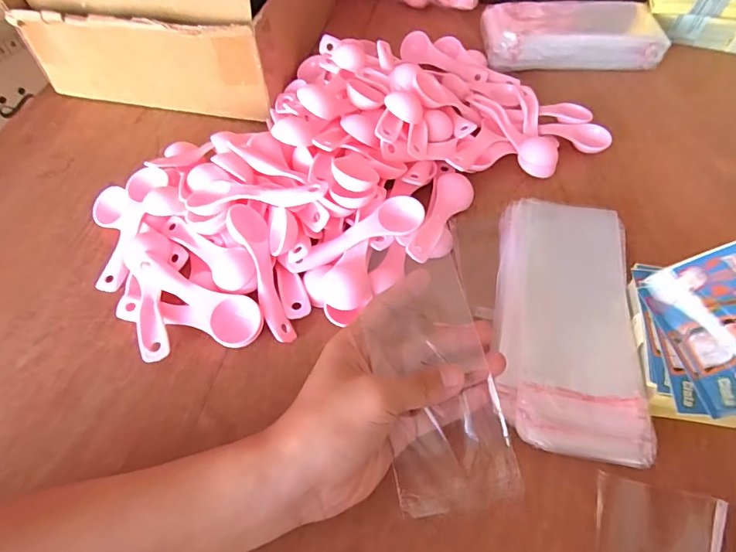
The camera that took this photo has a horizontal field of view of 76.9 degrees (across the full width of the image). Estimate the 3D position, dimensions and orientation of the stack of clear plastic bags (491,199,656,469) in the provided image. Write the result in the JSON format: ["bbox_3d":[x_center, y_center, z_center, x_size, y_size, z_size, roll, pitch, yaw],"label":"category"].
[{"bbox_3d":[0.148,0.028,0.351,0.096,0.027,0.208,9,56,7],"label":"stack of clear plastic bags"}]

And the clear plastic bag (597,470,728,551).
[{"bbox_3d":[0.173,0.159,0.271,0.072,0.011,0.072,11,56,8],"label":"clear plastic bag"}]

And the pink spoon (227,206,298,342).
[{"bbox_3d":[-0.083,-0.004,0.358,0.029,0.022,0.115,-16,75,-10],"label":"pink spoon"}]

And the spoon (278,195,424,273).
[{"bbox_3d":[-0.012,-0.034,0.369,0.116,0.016,0.031,-19,57,-12],"label":"spoon"}]

